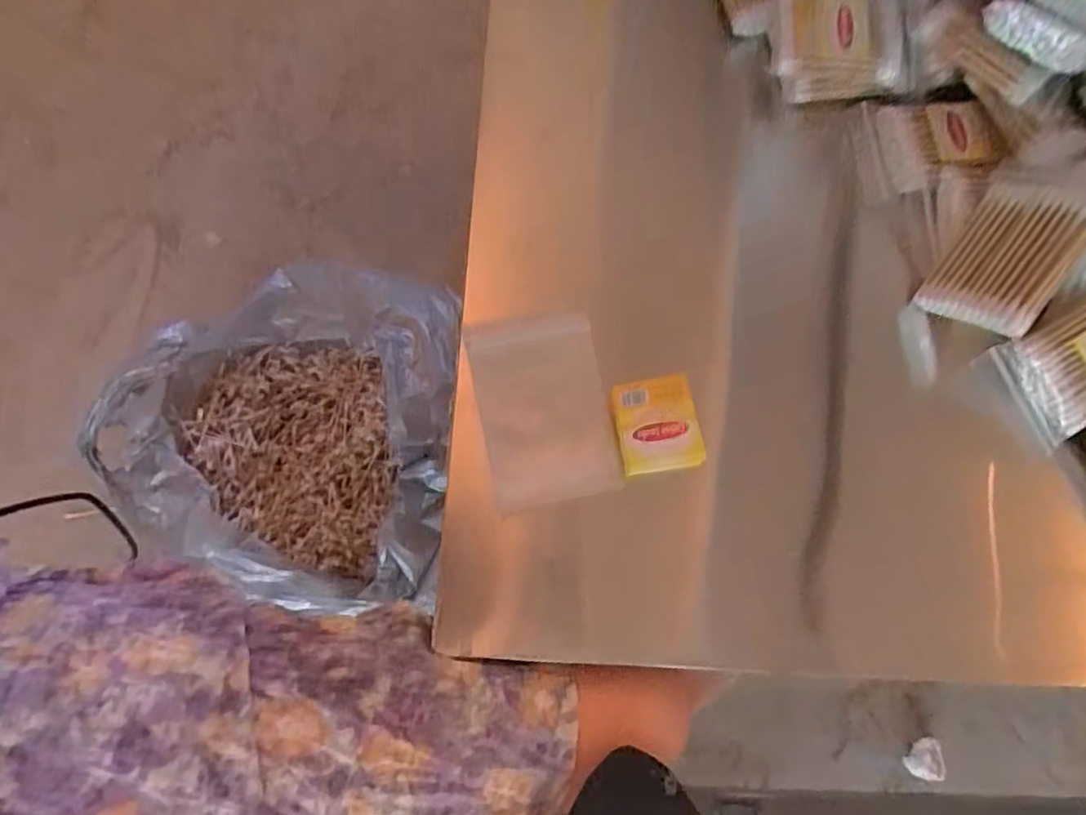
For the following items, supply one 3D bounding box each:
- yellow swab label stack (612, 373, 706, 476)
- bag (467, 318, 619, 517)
[{"bbox_3d":[0.059,0.009,0.319,0.041,0.012,0.047,-8,75,-1],"label":"yellow swab label stack"},{"bbox_3d":[0.000,-0.002,0.336,0.069,0.008,0.107,-13,75,-2],"label":"bag"}]

